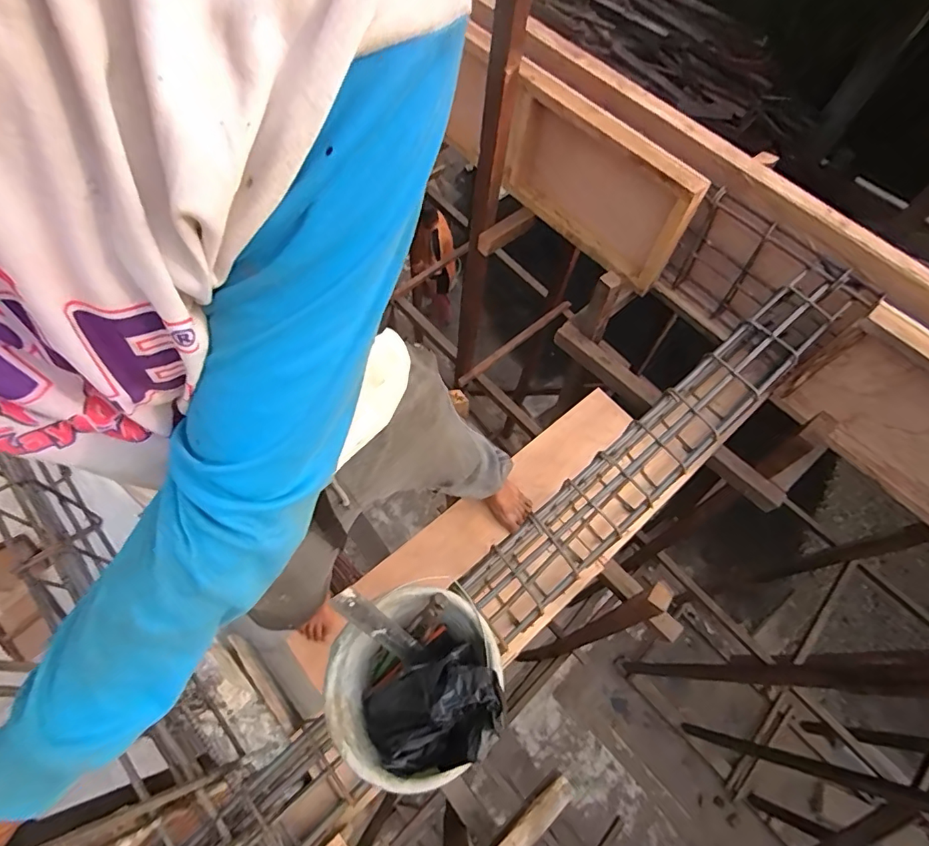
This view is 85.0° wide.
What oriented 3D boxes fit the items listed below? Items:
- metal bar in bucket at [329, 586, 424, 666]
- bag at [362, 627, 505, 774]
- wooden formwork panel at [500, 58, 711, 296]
[{"bbox_3d":[-0.112,0.283,0.691,0.037,0.244,0.009,-31,45,-6],"label":"metal bar in bucket"},{"bbox_3d":[-0.043,0.393,0.700,0.187,0.235,0.147,-37,71,-18],"label":"bag"},{"bbox_3d":[0.375,-0.740,1.562,0.063,0.401,0.672,-39,72,-18],"label":"wooden formwork panel"}]

